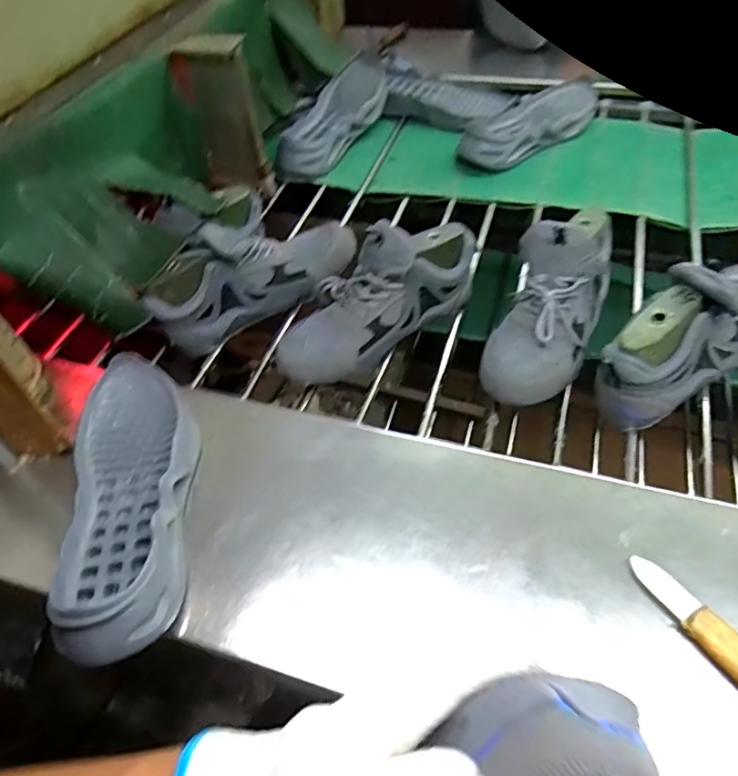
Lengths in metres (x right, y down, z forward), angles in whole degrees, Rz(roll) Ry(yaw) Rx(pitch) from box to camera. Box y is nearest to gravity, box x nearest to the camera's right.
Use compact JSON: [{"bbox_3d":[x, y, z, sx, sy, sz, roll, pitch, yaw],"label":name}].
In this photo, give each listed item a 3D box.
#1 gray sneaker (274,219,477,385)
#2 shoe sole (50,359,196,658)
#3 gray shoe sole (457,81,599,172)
[{"bbox_3d":[0.007,-0.106,0.630,0.264,0.127,0.094,-37,53,-4],"label":"gray sneaker"},{"bbox_3d":[-0.215,0.089,0.498,0.108,0.065,0.293,-13,52,-5],"label":"shoe sole"},{"bbox_3d":[0.273,-0.438,0.925,0.256,0.067,0.096,-37,59,-21],"label":"gray shoe sole"}]

